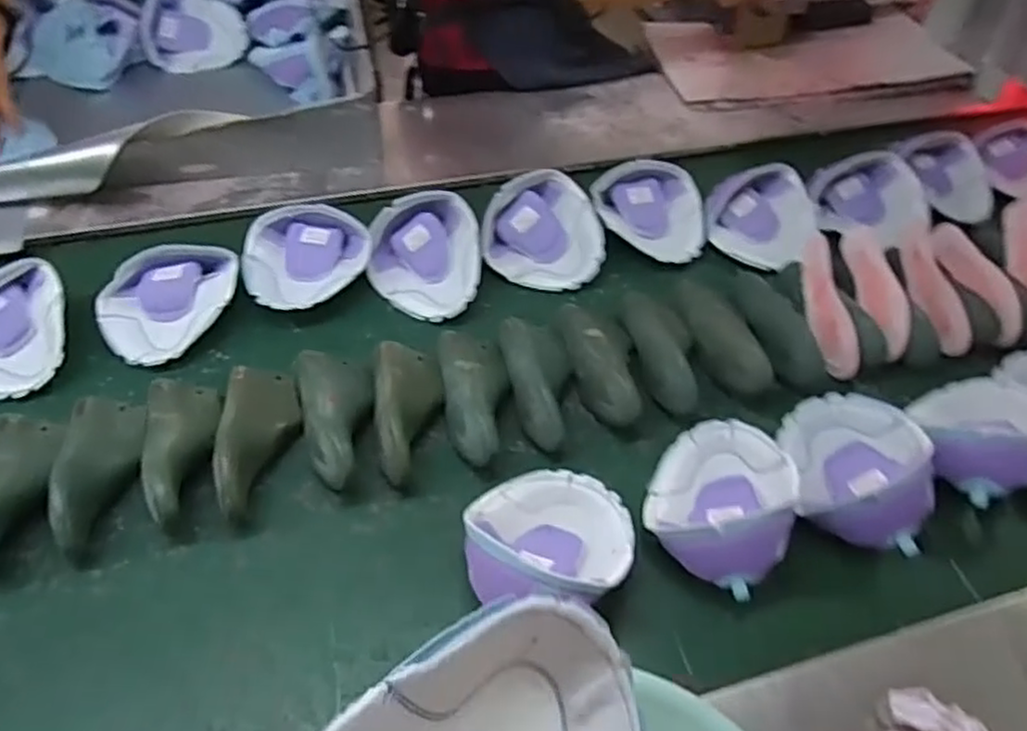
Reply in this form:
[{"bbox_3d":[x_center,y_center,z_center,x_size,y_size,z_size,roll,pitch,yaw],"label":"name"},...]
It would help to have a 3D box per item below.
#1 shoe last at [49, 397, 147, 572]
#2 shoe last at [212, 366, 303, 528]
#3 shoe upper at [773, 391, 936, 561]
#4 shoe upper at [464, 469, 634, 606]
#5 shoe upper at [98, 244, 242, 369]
[{"bbox_3d":[-0.417,0.097,0.719,0.074,0.057,0.184,-8,51,-8],"label":"shoe last"},{"bbox_3d":[-0.269,0.070,0.752,0.073,0.055,0.190,-5,50,-6],"label":"shoe last"},{"bbox_3d":[0.362,0.101,0.754,0.107,0.082,0.186,3,49,-1],"label":"shoe upper"},{"bbox_3d":[0.036,0.158,0.687,0.154,0.073,0.160,4,50,1],"label":"shoe upper"},{"bbox_3d":[-0.430,-0.088,0.887,0.153,0.039,0.169,34,57,24],"label":"shoe upper"}]

